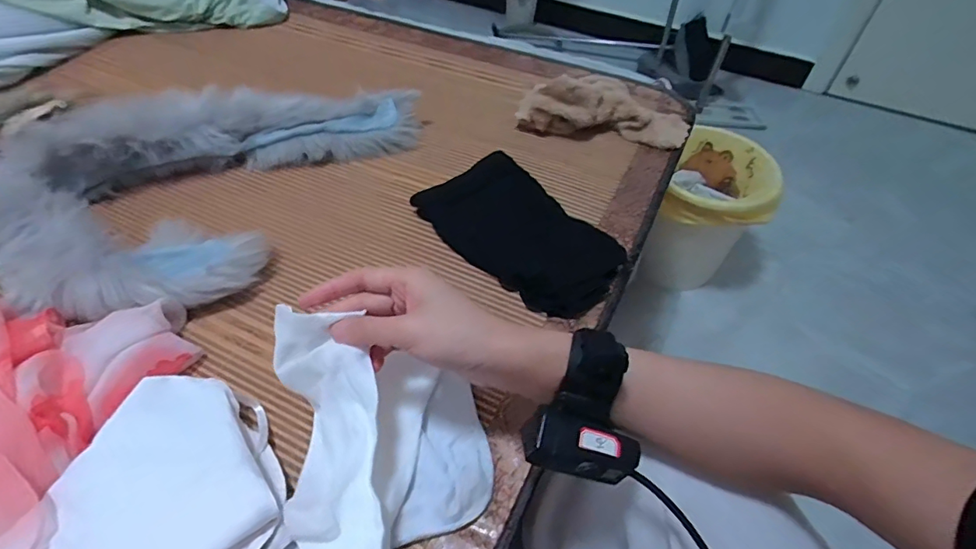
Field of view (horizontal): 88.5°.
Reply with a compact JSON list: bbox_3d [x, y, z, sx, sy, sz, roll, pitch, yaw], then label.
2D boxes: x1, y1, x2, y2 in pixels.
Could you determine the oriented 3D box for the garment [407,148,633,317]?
[{"bbox_3d":[0.037,-0.054,0.539,0.132,0.034,0.220,-34,59,-28],"label":"garment"}]

